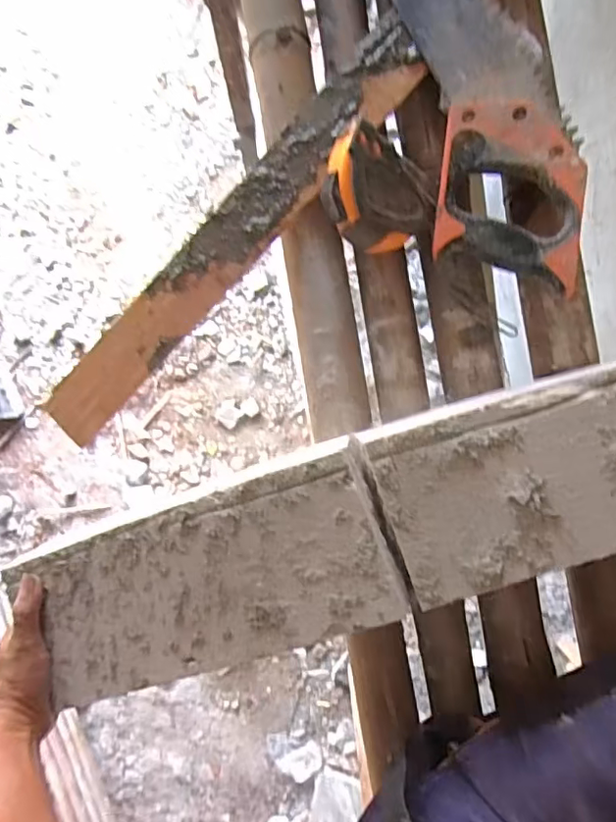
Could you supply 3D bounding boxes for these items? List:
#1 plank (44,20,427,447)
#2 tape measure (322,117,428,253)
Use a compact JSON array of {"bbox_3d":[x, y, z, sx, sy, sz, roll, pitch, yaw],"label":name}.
[{"bbox_3d":[-0.070,-0.152,0.500,0.057,0.018,0.447,45,95,6],"label":"plank"},{"bbox_3d":[0.053,-0.180,0.466,0.077,0.045,0.096,-36,108,0],"label":"tape measure"}]

